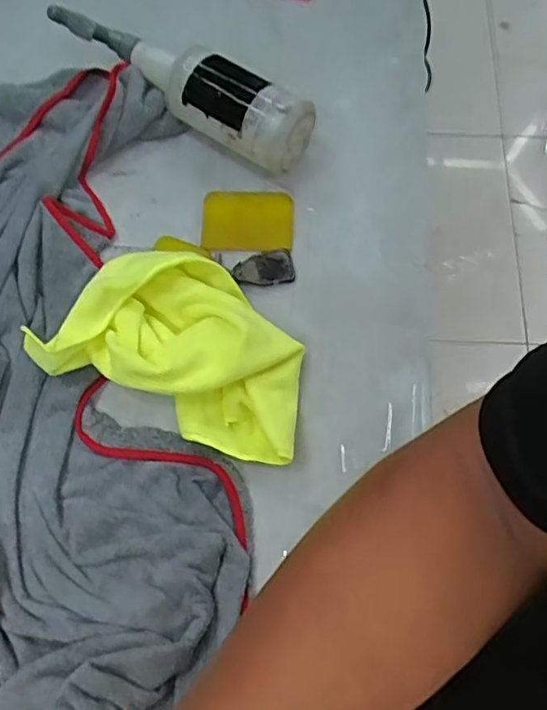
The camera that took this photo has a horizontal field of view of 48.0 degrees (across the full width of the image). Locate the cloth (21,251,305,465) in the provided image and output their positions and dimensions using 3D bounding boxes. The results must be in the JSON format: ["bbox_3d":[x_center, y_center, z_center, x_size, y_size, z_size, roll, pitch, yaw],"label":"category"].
[{"bbox_3d":[-0.080,-0.013,0.608,0.250,0.062,0.162,22,70,8],"label":"cloth"}]

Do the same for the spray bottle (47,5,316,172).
[{"bbox_3d":[-0.105,-0.333,0.727,0.340,0.069,0.073,33,72,12],"label":"spray bottle"}]

